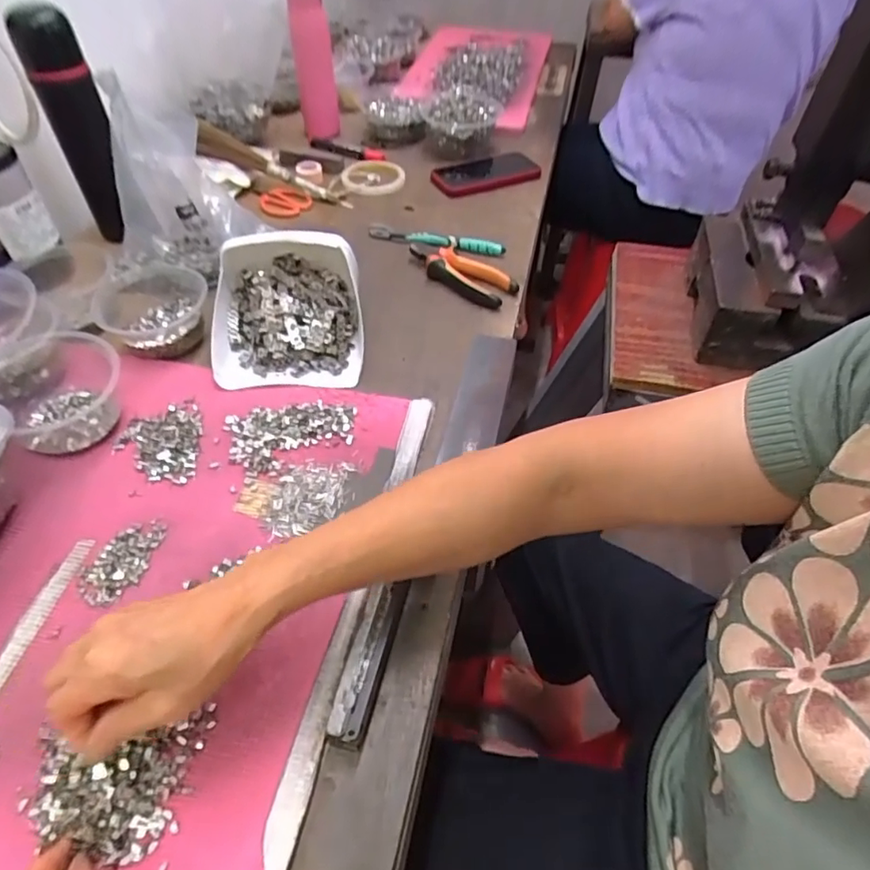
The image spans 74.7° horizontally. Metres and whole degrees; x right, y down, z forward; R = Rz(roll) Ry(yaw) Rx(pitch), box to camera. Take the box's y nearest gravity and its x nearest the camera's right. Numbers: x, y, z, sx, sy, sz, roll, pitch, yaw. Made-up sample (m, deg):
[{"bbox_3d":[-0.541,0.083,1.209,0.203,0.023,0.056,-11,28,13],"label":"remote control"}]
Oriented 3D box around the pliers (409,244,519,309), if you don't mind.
[{"bbox_3d":[0.031,-0.204,0.717,0.151,0.024,0.052,32,55,26],"label":"pliers"}]

